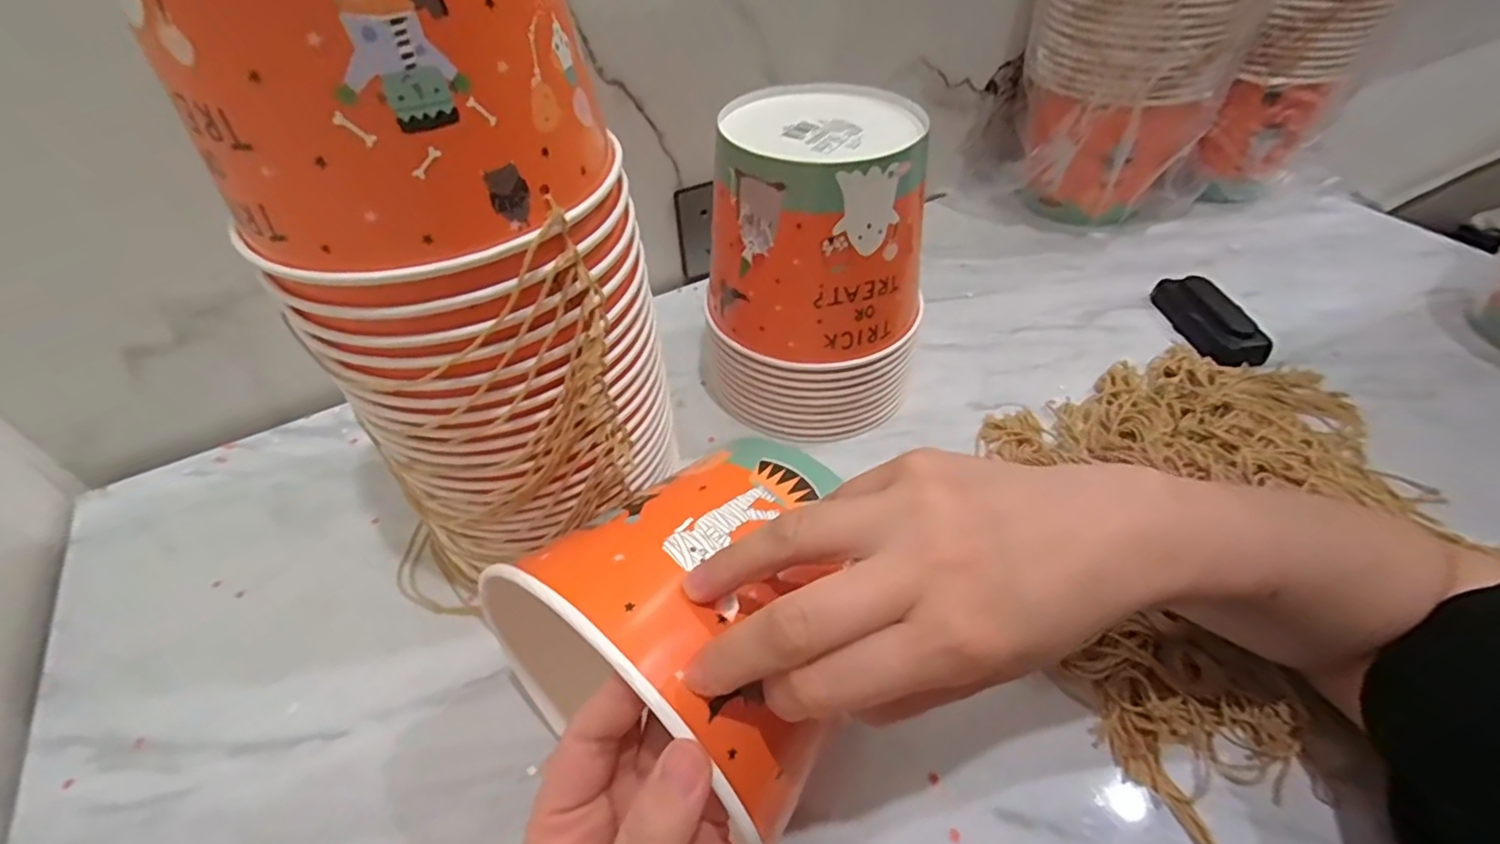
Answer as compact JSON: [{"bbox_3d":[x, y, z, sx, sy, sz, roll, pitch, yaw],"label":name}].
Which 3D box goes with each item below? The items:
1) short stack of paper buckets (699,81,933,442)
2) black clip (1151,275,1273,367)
[{"bbox_3d":[0.048,-0.107,0.463,0.148,0.205,0.144,3,47,5],"label":"short stack of paper buckets"},{"bbox_3d":[0.396,-0.093,0.554,0.046,0.026,0.110,-8,47,-6],"label":"black clip"}]

